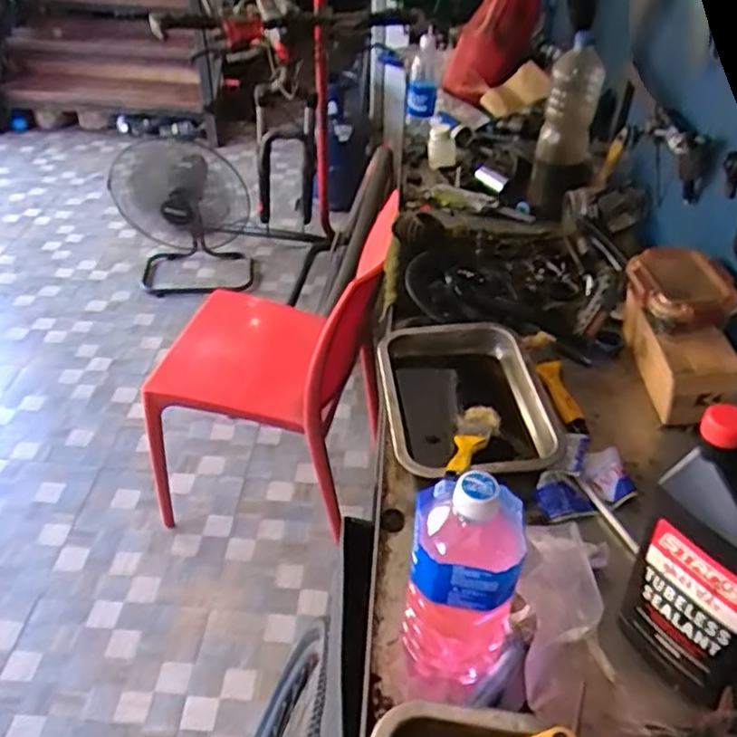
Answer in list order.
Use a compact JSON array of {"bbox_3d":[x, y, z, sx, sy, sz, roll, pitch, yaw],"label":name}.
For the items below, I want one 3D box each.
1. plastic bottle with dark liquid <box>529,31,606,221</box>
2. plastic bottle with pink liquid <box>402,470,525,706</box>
[{"bbox_3d":[0.336,-0.398,1.161,0.089,0.291,0.093,13,41,12],"label":"plastic bottle with dark liquid"},{"bbox_3d":[0.072,0.167,0.537,0.094,0.210,0.081,18,42,19],"label":"plastic bottle with pink liquid"}]

